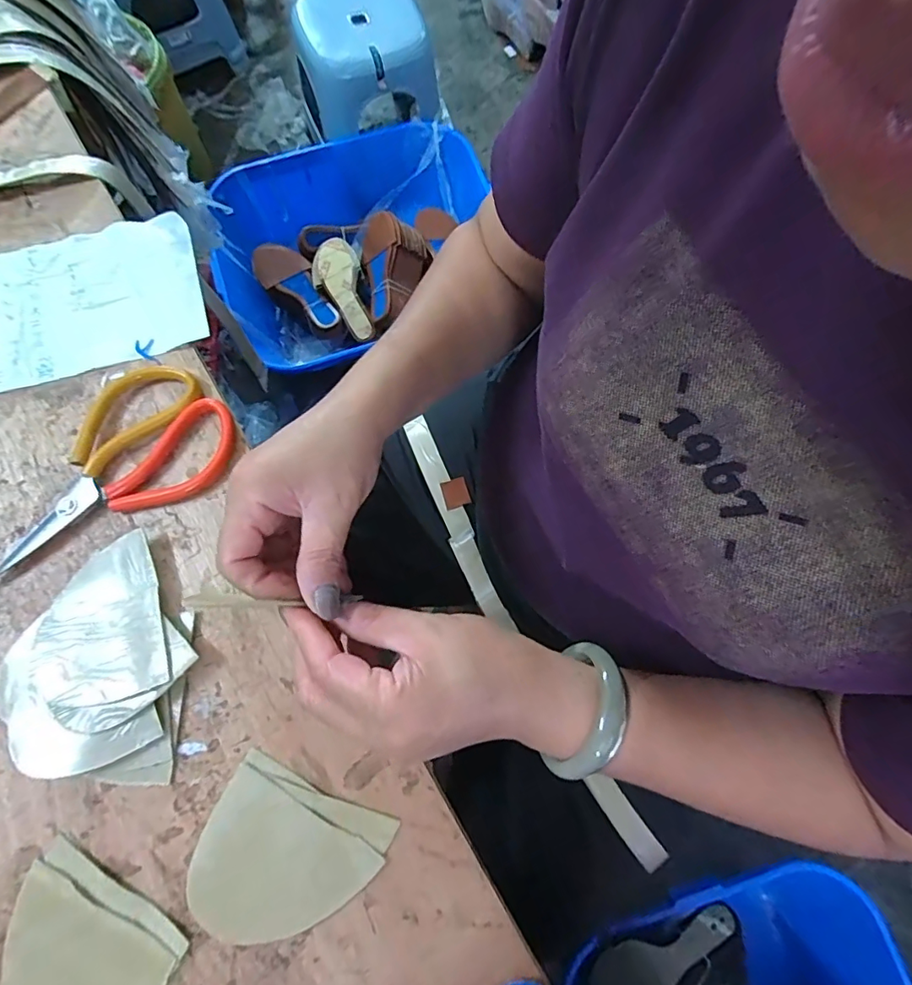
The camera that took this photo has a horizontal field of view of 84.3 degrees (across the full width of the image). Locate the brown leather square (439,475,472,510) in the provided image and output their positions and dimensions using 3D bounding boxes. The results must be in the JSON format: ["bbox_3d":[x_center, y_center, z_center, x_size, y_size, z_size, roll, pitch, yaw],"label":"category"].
[{"bbox_3d":[0.000,0.000,0.493,0.025,0.006,0.027,-17,76,-6],"label":"brown leather square"}]

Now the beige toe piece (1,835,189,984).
[{"bbox_3d":[-0.221,0.274,0.287,0.103,0.009,0.094,29,76,6],"label":"beige toe piece"}]

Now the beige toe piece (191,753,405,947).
[{"bbox_3d":[-0.103,0.224,0.301,0.103,0.013,0.091,23,76,5],"label":"beige toe piece"}]

